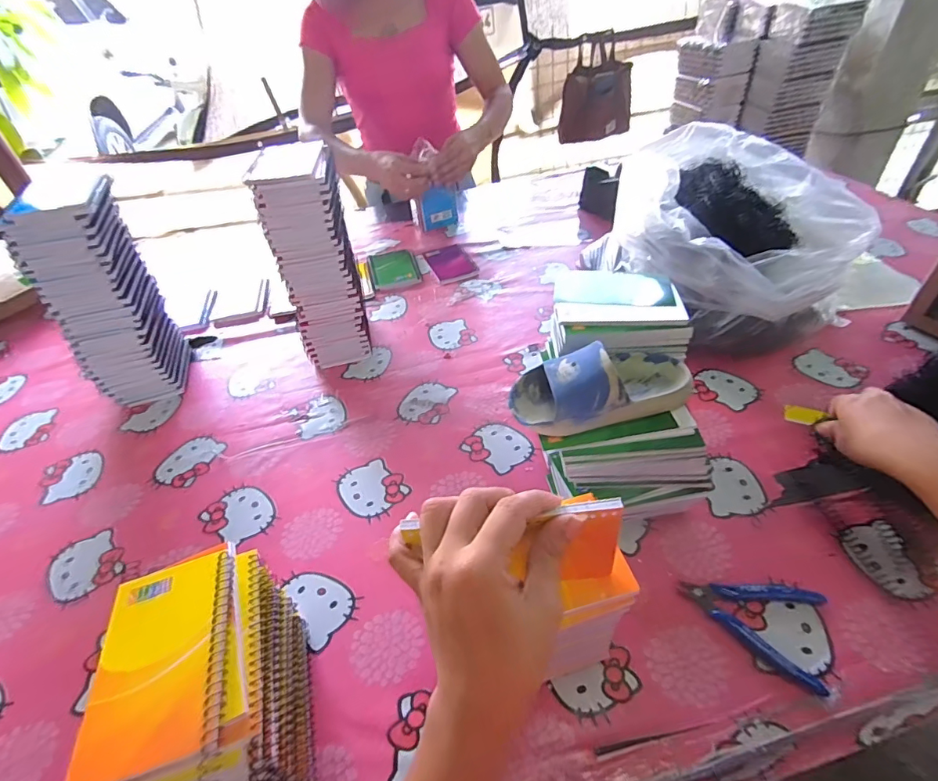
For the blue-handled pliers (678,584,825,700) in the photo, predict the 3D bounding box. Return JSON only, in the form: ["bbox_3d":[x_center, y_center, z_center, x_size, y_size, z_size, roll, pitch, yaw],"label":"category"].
[{"bbox_3d":[0.252,0.200,0.425,0.111,0.016,0.087,17,48,22],"label":"blue-handled pliers"}]

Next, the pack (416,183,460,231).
[{"bbox_3d":[-0.069,-0.405,1.058,0.087,0.085,0.015,-12,44,-6],"label":"pack"}]

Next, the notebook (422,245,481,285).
[{"bbox_3d":[-0.036,-0.258,0.964,0.087,0.011,0.150,-16,45,-11],"label":"notebook"}]

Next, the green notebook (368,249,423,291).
[{"bbox_3d":[-0.150,-0.247,0.948,0.092,0.009,0.143,-13,44,-8],"label":"green notebook"}]

